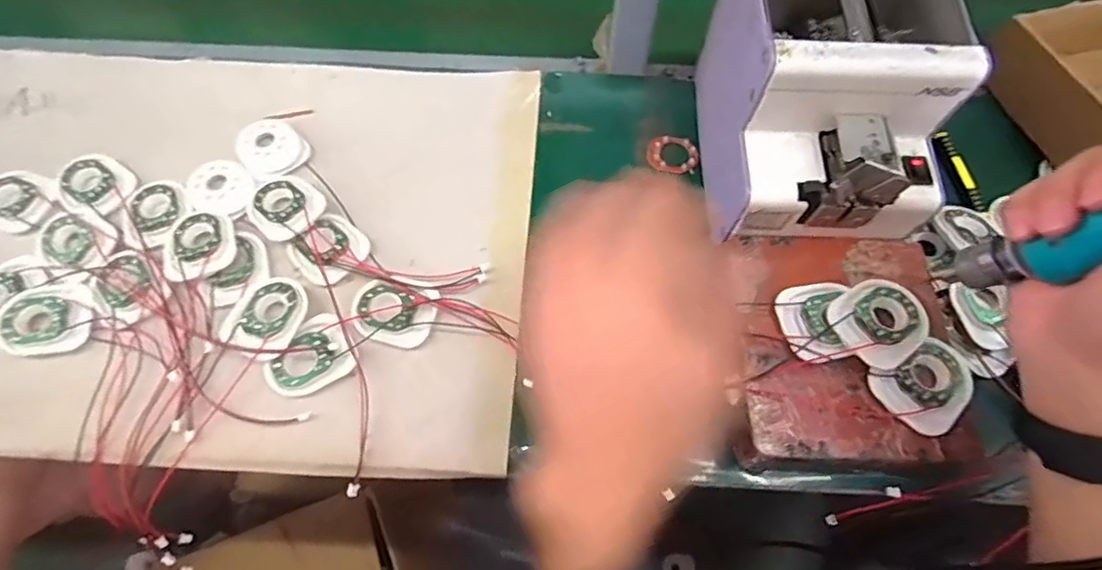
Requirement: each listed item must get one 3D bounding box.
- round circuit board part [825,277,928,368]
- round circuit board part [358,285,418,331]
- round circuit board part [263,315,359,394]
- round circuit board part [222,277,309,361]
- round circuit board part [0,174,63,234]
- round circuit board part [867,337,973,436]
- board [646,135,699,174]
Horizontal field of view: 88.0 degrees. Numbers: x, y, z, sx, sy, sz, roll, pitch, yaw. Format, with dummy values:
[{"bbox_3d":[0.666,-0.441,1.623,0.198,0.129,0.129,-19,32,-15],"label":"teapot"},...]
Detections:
[{"bbox_3d":[0.199,0.021,0.342,0.056,0.008,0.049,-31,70,-14],"label":"round circuit board part"},{"bbox_3d":[-0.113,0.016,0.399,0.039,0.004,0.031,15,66,6],"label":"round circuit board part"},{"bbox_3d":[-0.162,0.048,0.382,0.056,0.010,0.047,-29,69,-13],"label":"round circuit board part"},{"bbox_3d":[-0.193,0.020,0.388,0.047,0.007,0.059,11,66,4],"label":"round circuit board part"},{"bbox_3d":[-0.405,-0.061,0.432,0.070,0.005,0.044,34,70,13],"label":"round circuit board part"},{"bbox_3d":[0.221,0.059,0.334,0.057,0.010,0.046,-30,70,-13],"label":"round circuit board part"},{"bbox_3d":[0.099,-0.107,0.461,0.040,0.004,0.033,21,67,8],"label":"board"}]

